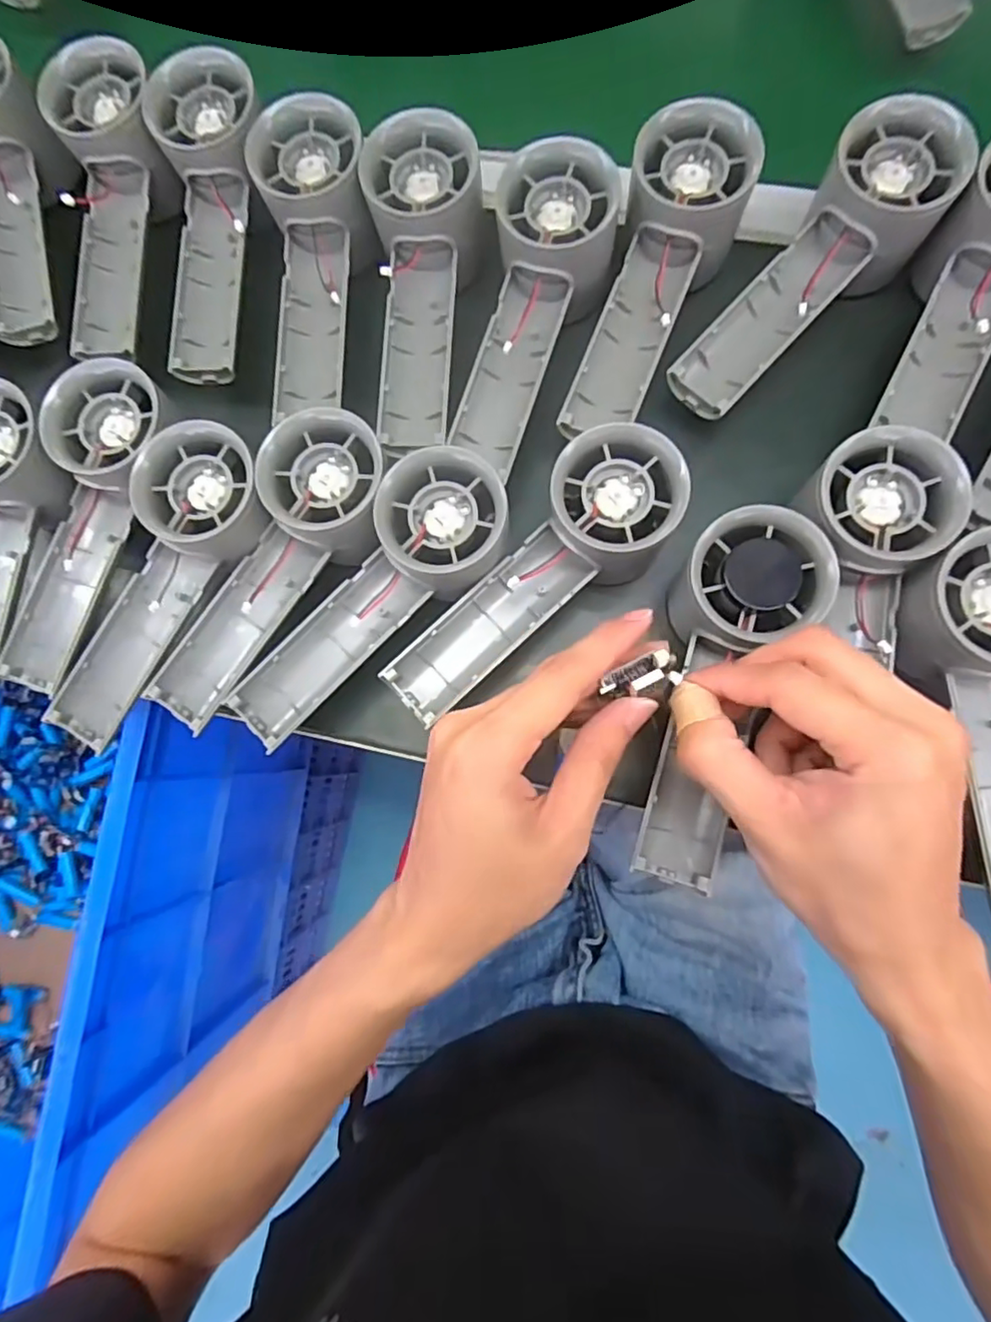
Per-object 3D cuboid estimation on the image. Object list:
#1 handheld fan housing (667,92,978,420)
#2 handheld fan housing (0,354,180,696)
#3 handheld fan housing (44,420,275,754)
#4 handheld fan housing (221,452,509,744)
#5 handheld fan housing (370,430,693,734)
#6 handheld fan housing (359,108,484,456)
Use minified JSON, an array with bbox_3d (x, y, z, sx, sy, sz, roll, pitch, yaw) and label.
[{"bbox_3d":[0.148,-0.181,0.297,0.051,0.052,0.154,45,99,9],"label":"handheld fan housing"},{"bbox_3d":[-0.201,-0.064,0.300,0.048,0.031,0.157,21,98,7],"label":"handheld fan housing"},{"bbox_3d":[-0.160,-0.033,0.292,0.051,0.032,0.157,32,98,8],"label":"handheld fan housing"},{"bbox_3d":[-0.058,-0.027,0.284,0.156,0.031,0.054,-45,81,10],"label":"handheld fan housing"},{"bbox_3d":[0.020,-0.033,0.271,0.057,0.030,0.155,41,87,9],"label":"handheld fan housing"},{"bbox_3d":[-0.033,-0.182,0.295,0.055,0.035,0.152,-3,81,4],"label":"handheld fan housing"}]

